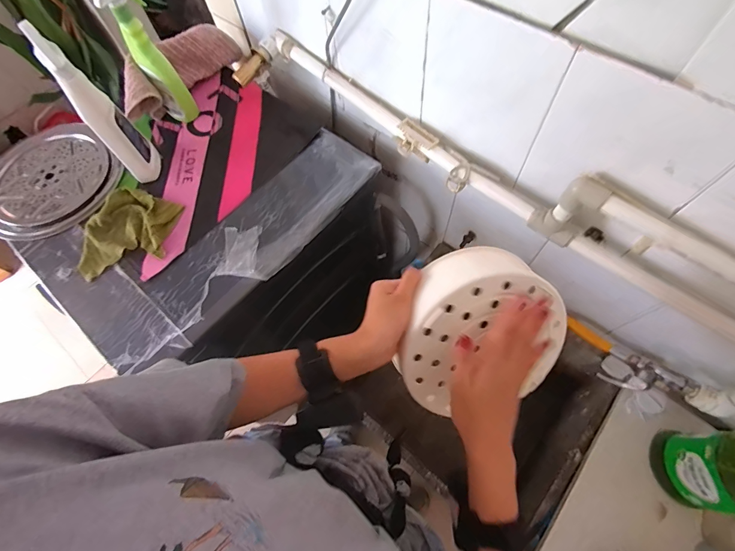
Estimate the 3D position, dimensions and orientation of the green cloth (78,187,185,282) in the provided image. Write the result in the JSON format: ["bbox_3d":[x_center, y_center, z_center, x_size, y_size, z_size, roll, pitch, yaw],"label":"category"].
[{"bbox_3d":[-0.413,-0.075,0.625,0.137,0.031,0.169,8,65,7],"label":"green cloth"}]

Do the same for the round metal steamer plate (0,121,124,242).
[{"bbox_3d":[-0.597,-0.177,0.681,0.231,0.021,0.249,-1,65,3],"label":"round metal steamer plate"}]

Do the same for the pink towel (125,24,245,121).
[{"bbox_3d":[-0.370,-0.408,0.725,0.050,0.119,0.290,24,68,14],"label":"pink towel"}]

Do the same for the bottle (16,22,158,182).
[{"bbox_3d":[-0.426,-0.260,0.587,0.057,0.242,0.060,-37,68,-13],"label":"bottle"}]

